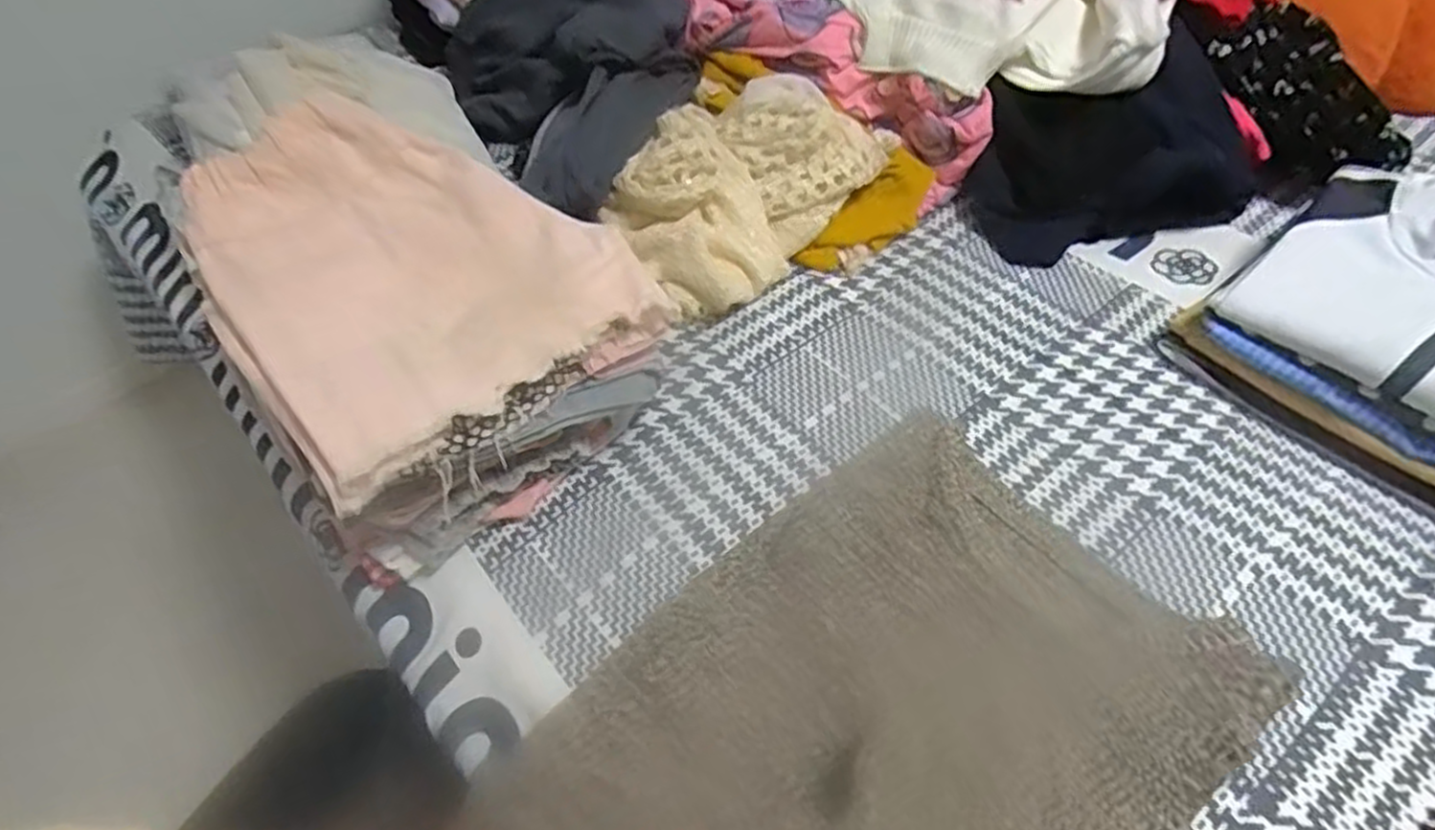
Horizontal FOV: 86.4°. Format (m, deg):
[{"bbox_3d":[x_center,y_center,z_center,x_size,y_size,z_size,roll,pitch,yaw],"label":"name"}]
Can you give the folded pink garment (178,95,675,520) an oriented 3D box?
[{"bbox_3d":[-0.238,-0.121,0.572,0.262,0.077,0.324,-36,60,-23],"label":"folded pink garment"}]

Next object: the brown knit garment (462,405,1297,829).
[{"bbox_3d":[0.098,0.194,0.460,0.437,0.084,0.314,-36,59,-23],"label":"brown knit garment"}]

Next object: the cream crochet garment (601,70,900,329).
[{"bbox_3d":[0.031,-0.226,0.753,0.284,0.118,0.152,-39,61,-24],"label":"cream crochet garment"}]

